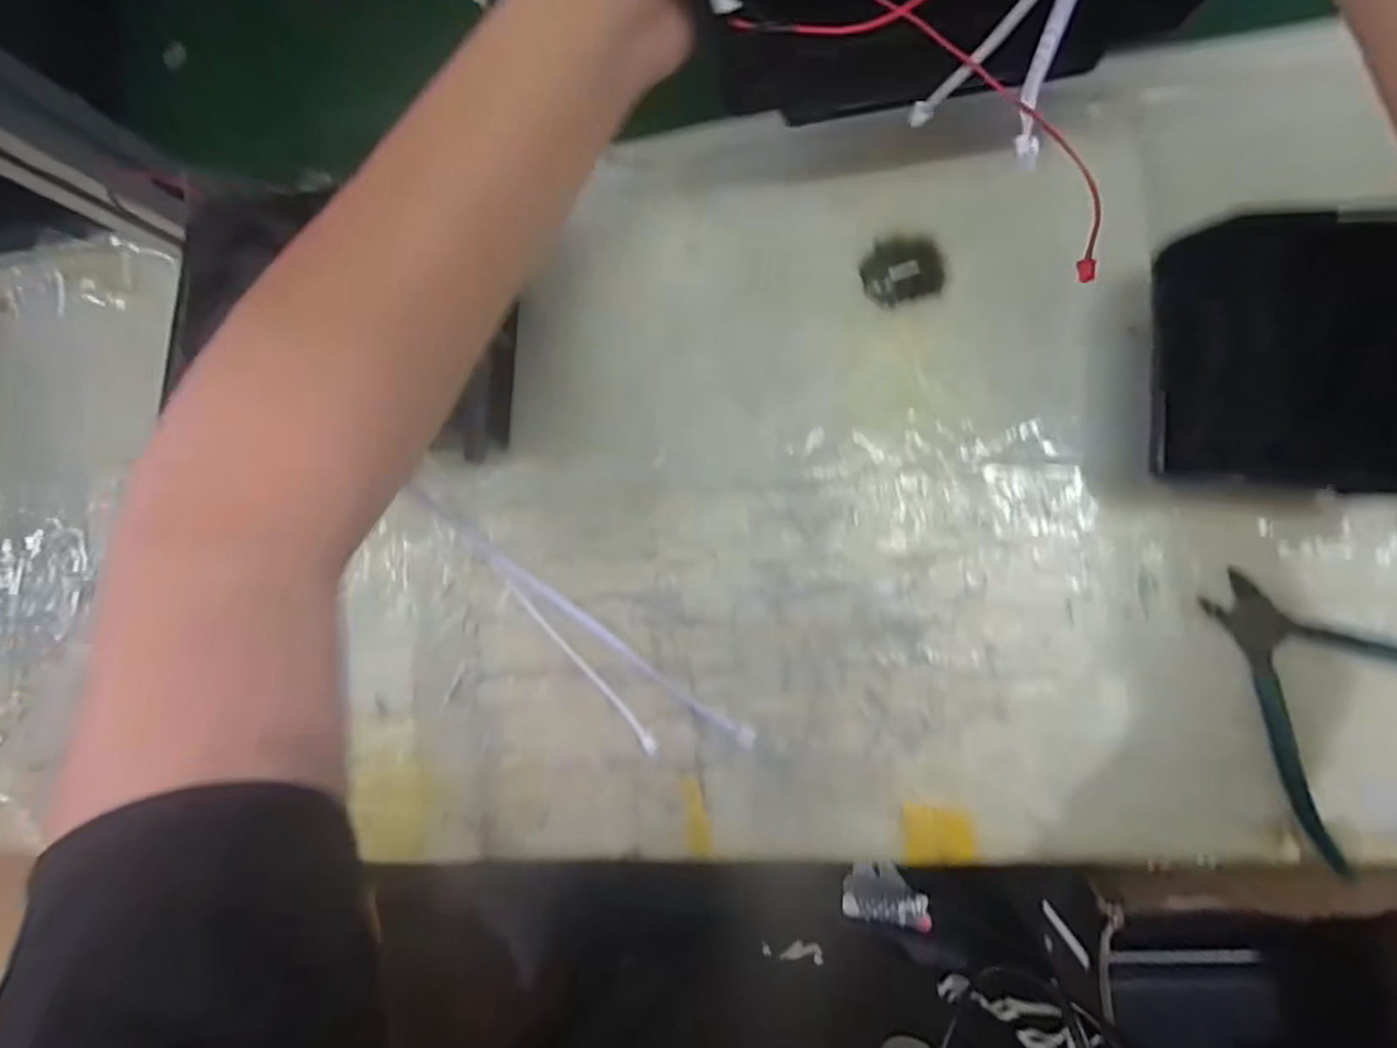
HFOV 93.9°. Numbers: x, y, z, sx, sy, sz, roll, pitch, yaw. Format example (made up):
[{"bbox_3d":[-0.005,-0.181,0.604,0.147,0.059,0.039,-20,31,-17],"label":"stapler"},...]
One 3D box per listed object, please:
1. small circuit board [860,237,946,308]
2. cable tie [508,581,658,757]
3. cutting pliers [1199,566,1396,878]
[{"bbox_3d":[0.114,-0.144,0.365,0.043,0.005,0.036,-14,85,7],"label":"small circuit board"},{"bbox_3d":[-0.069,0.083,0.383,0.008,0.007,0.132,-43,83,6],"label":"cable tie"},{"bbox_3d":[0.308,0.081,0.318,0.115,0.013,0.130,-43,82,4],"label":"cutting pliers"}]

